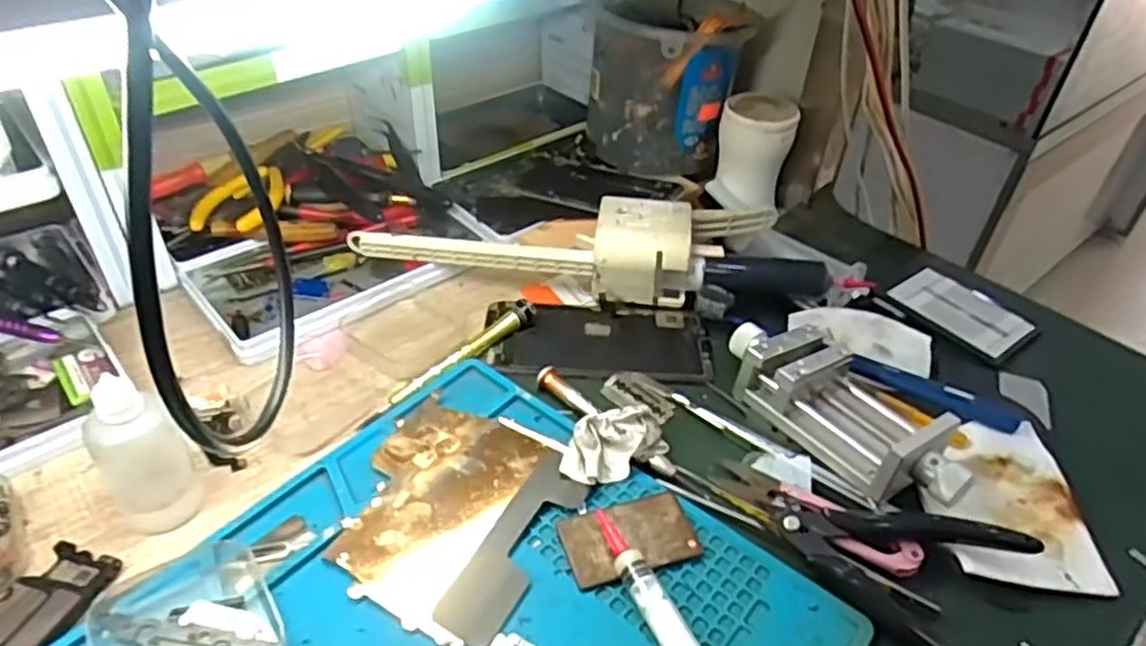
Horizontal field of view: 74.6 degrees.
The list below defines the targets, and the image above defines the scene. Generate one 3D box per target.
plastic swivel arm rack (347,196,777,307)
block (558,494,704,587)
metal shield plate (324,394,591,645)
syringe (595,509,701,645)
[{"bbox_3d":[-0.003,-0.049,0.483,0.279,0.041,0.071,-2,40,-7],"label":"plastic swivel arm rack"},{"bbox_3d":[0.026,0.099,0.350,0.061,0.004,0.036,-10,42,-16],"label":"block"},{"bbox_3d":[-0.057,0.086,0.355,0.099,0.004,0.109,21,43,20],"label":"metal shield plate"},{"bbox_3d":[0.038,0.123,0.315,0.019,0.013,0.108,-13,43,-19],"label":"syringe"}]

